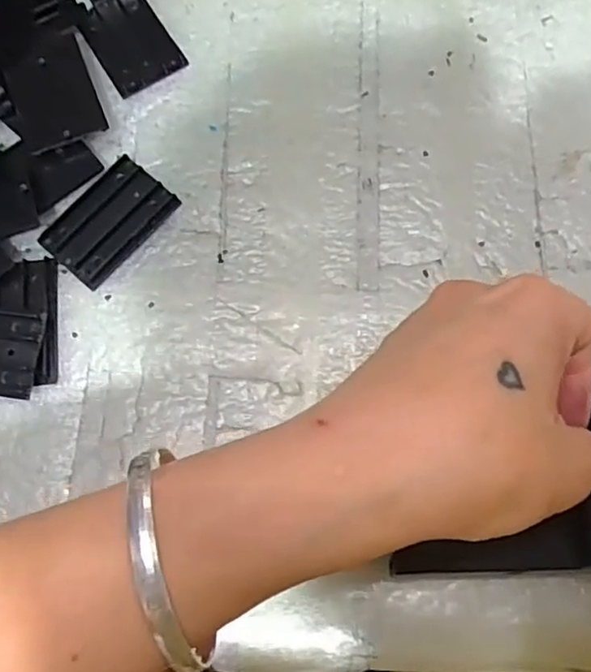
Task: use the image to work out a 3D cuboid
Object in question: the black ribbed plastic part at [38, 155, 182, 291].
[{"bbox_3d":[-0.081,-0.050,0.276,0.034,0.004,0.054,40,79,11],"label":"black ribbed plastic part"}]

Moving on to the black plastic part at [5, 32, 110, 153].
[{"bbox_3d":[-0.111,-0.112,0.289,0.036,0.008,0.056,-21,75,-5],"label":"black plastic part"}]

